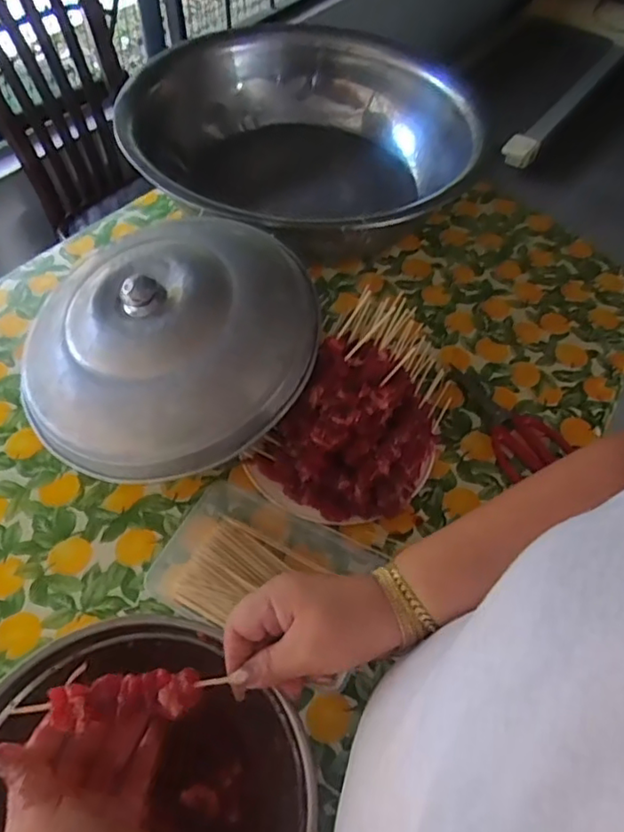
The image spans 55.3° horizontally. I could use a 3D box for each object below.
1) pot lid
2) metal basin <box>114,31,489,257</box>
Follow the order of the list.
[{"bbox_3d":[-0.163,-0.092,0.685,0.337,0.117,0.291,-19,59,-16],"label":"pot lid"},{"bbox_3d":[-0.017,-0.450,1.041,0.571,0.171,0.571,2,55,-2],"label":"metal basin"}]

